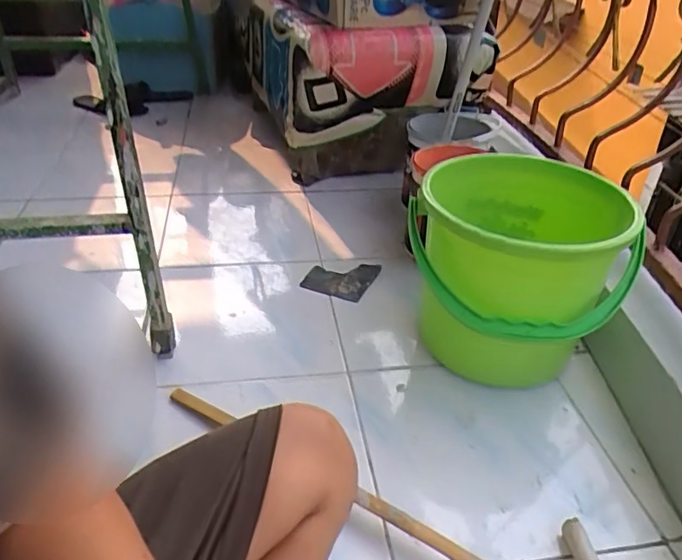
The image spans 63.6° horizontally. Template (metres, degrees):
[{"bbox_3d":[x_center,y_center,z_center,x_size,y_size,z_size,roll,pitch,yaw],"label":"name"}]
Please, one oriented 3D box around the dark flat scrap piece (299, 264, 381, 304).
[{"bbox_3d":[0.001,-0.009,0.990,0.115,0.008,0.110,14,37,20],"label":"dark flat scrap piece"}]

